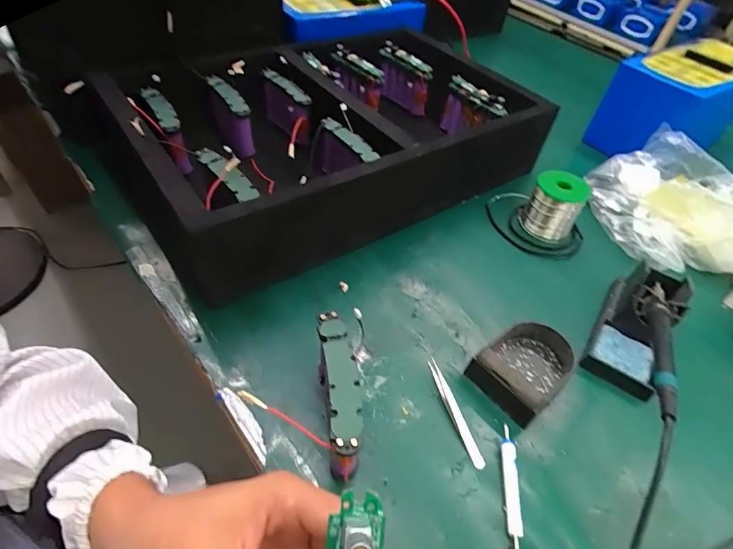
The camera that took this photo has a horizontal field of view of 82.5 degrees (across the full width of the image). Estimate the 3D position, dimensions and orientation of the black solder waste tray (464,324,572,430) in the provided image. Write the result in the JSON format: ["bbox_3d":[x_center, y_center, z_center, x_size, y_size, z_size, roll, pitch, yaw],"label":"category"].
[{"bbox_3d":[0.162,0.089,0.421,0.114,0.034,0.077,-31,57,-30],"label":"black solder waste tray"}]

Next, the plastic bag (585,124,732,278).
[{"bbox_3d":[0.441,-0.121,0.581,0.210,0.113,0.236,37,54,26],"label":"plastic bag"}]

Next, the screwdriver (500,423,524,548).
[{"bbox_3d":[0.116,0.191,0.327,0.012,0.016,0.139,8,46,2],"label":"screwdriver"}]

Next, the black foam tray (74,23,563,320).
[{"bbox_3d":[-0.057,-0.207,0.597,0.529,0.140,0.354,-27,55,-28],"label":"black foam tray"}]

